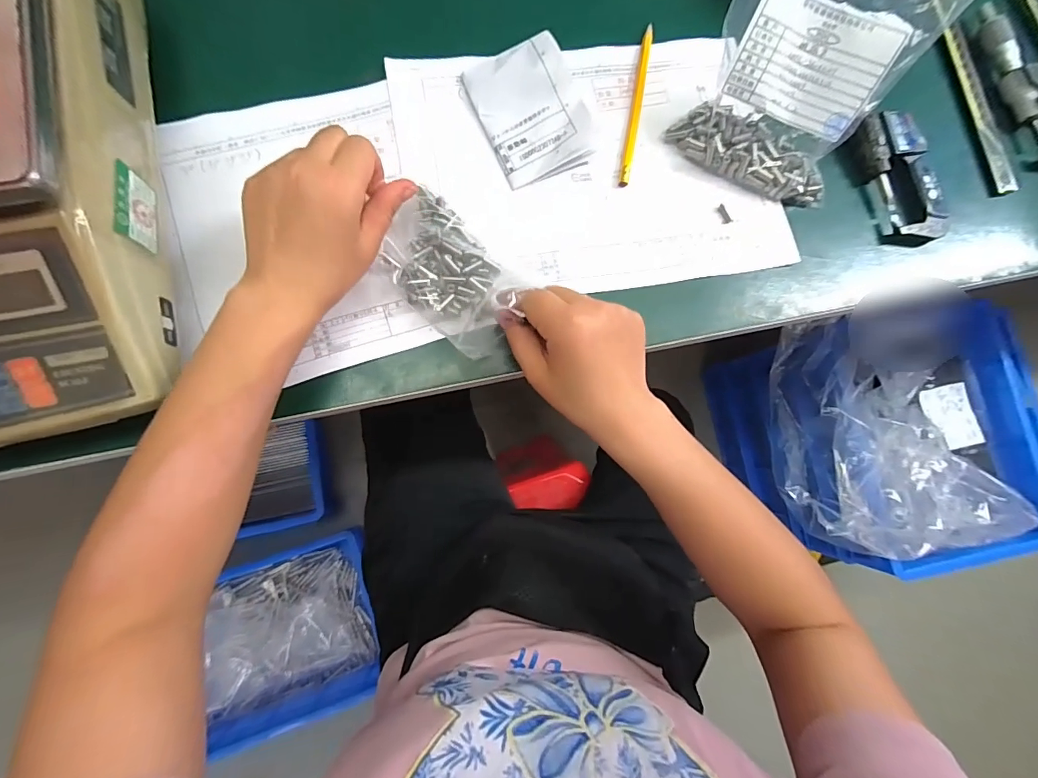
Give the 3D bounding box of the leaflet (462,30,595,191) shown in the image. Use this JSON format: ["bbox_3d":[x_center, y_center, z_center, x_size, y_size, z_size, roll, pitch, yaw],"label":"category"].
[{"bbox_3d":[0.008,-0.218,0.351,0.075,0.028,0.103,-25,85,-10],"label":"leaflet"}]

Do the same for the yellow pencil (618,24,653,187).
[{"bbox_3d":[0.097,-0.234,0.374,0.009,0.006,0.147,11,80,-5],"label":"yellow pencil"}]

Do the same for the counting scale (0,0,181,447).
[{"bbox_3d":[-0.356,-0.122,0.256,0.249,0.102,0.324,-9,83,-8],"label":"counting scale"}]

